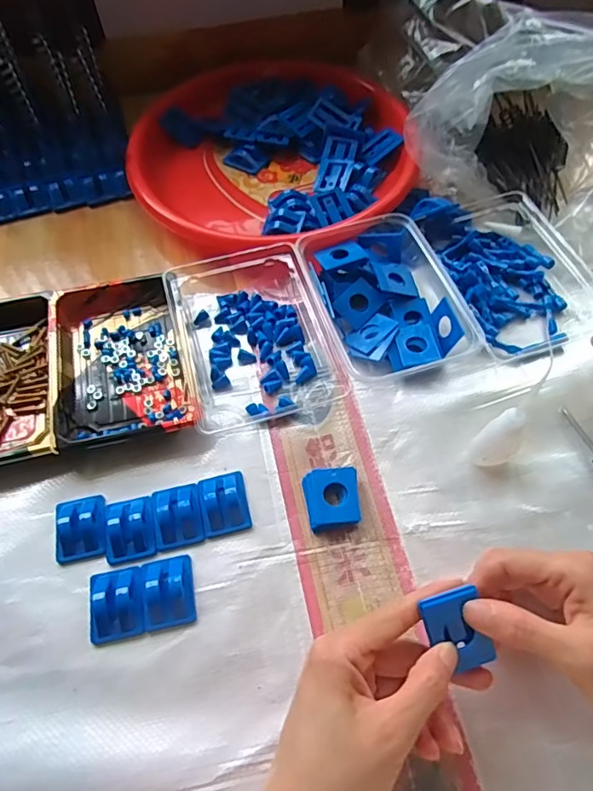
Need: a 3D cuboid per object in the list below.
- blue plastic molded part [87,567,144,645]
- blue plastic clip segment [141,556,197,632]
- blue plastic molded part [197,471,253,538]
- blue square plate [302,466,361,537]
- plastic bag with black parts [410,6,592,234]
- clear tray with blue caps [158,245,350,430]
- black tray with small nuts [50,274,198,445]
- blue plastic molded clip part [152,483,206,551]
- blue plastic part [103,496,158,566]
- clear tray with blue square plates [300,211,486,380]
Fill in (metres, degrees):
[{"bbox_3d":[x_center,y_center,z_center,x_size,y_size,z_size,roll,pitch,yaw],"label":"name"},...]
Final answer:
[{"bbox_3d":[-0.120,0.137,0.347,0.037,0.013,0.044,-12,60,-6],"label":"blue plastic molded part"},{"bbox_3d":[-0.086,0.129,0.350,0.033,0.015,0.045,-12,60,-5],"label":"blue plastic clip segment"},{"bbox_3d":[-0.053,0.077,0.382,0.033,0.014,0.044,-14,60,-6],"label":"blue plastic molded part"},{"bbox_3d":[0.026,0.074,0.381,0.039,0.013,0.043,-10,60,-4],"label":"blue square plate"},{"bbox_3d":[0.237,-0.256,0.493,0.172,0.116,0.195,-37,65,-18],"label":"plastic bag with black parts"},{"bbox_3d":[-0.039,-0.058,0.446,0.122,0.031,0.164,-17,60,-8],"label":"clear tray with blue caps"},{"bbox_3d":[-0.149,-0.029,0.437,0.105,0.021,0.161,-17,60,-8],"label":"black tray with small nuts"},{"bbox_3d":[-0.086,0.085,0.378,0.034,0.012,0.043,-14,60,-6],"label":"blue plastic molded clip part"},{"bbox_3d":[-0.118,0.092,0.369,0.034,0.012,0.044,-11,60,-5],"label":"blue plastic part"},{"bbox_3d":[0.075,-0.090,0.457,0.115,0.036,0.152,-21,61,-11],"label":"clear tray with blue square plates"}]

